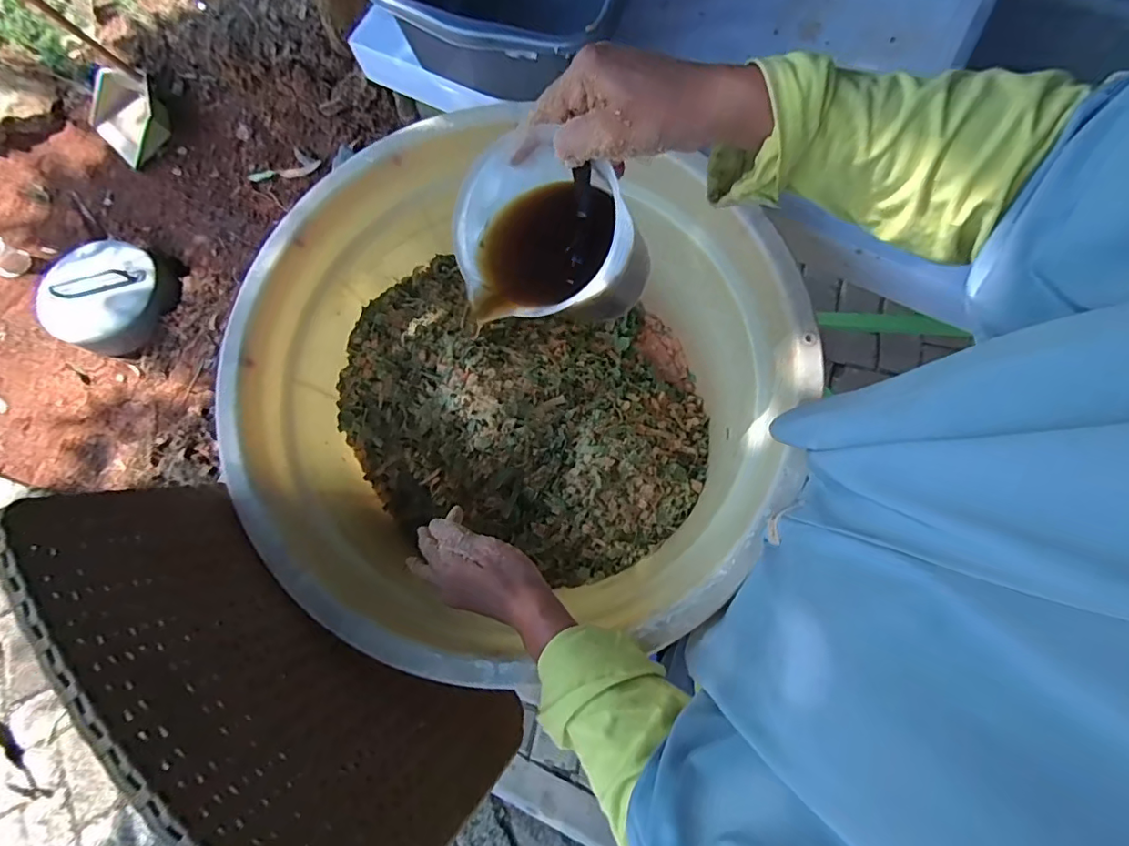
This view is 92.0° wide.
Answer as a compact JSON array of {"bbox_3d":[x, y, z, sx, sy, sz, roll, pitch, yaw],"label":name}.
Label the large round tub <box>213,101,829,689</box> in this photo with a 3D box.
[{"bbox_3d":[-0.056,-0.016,0.585,0.515,0.231,0.497,-1,73,2],"label":"large round tub"}]

